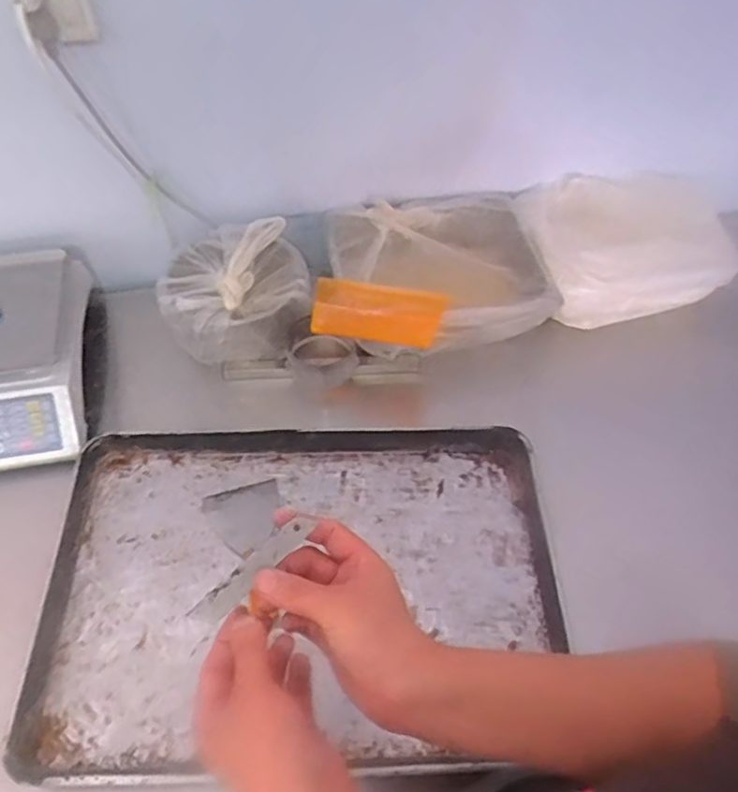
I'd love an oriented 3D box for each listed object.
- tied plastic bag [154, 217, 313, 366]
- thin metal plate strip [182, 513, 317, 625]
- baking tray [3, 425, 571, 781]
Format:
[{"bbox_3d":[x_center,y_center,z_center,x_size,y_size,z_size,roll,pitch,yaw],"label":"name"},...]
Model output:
[{"bbox_3d":[-0.195,-0.155,0.927,0.215,0.110,0.188,-9,55,-8],"label":"tied plastic bag"},{"bbox_3d":[-0.081,0.122,0.436,0.020,0.006,0.097,40,64,16],"label":"thin metal plate strip"},{"bbox_3d":[-0.079,0.220,0.751,0.605,0.055,0.402,1,55,-1],"label":"baking tray"}]

